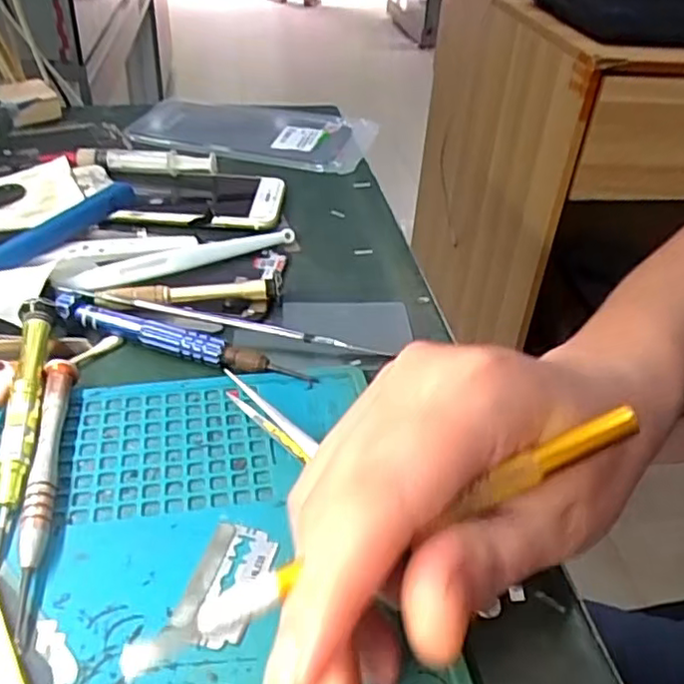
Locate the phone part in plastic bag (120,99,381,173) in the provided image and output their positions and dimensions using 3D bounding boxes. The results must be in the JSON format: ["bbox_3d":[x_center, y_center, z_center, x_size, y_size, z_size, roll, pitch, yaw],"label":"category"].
[{"bbox_3d":[-0.067,-0.171,0.524,0.180,0.008,0.105,11,38,7],"label":"phone part in plastic bag"}]

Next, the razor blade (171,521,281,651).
[{"bbox_3d":[-0.037,0.075,0.211,0.022,0.004,0.042,12,38,8],"label":"razor blade"}]

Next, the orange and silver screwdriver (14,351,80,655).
[{"bbox_3d":[-0.105,0.047,0.234,0.010,0.011,0.114,-4,39,-12],"label":"orange and silver screwdriver"}]

